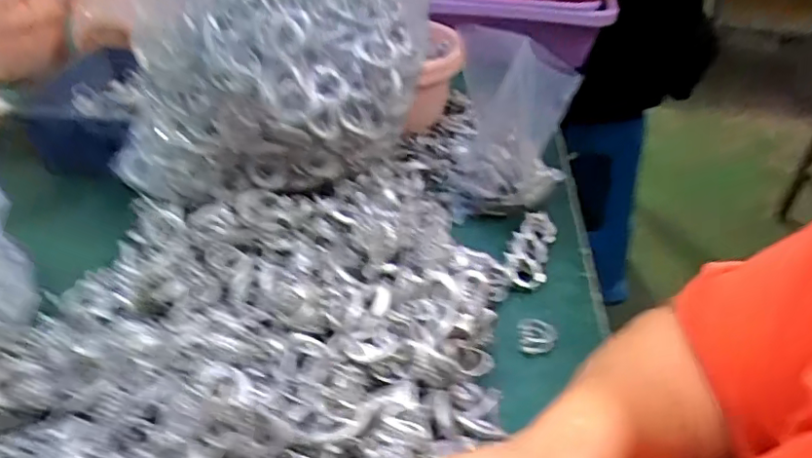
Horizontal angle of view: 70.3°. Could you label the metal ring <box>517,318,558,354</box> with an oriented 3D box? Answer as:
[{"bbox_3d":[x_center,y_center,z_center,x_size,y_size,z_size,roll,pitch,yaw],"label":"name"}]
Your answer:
[{"bbox_3d":[0.094,0.076,0.416,0.028,0.009,0.029,1,38,-1],"label":"metal ring"}]

